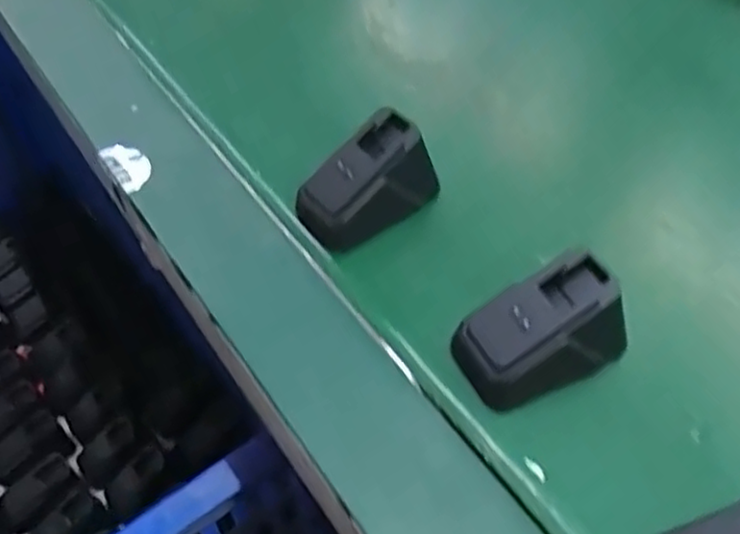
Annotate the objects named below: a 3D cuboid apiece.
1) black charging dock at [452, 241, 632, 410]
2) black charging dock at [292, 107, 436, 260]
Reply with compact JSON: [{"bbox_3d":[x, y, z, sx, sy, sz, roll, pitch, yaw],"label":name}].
[{"bbox_3d":[0.069,0.023,0.294,0.069,0.039,0.046,-18,51,-13],"label":"black charging dock"},{"bbox_3d":[-0.001,-0.040,0.348,0.068,0.041,0.040,-30,55,-22],"label":"black charging dock"}]

